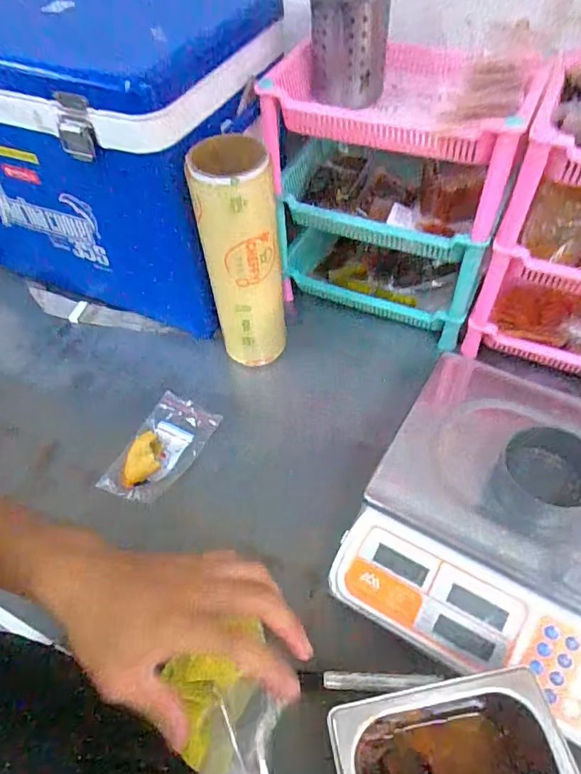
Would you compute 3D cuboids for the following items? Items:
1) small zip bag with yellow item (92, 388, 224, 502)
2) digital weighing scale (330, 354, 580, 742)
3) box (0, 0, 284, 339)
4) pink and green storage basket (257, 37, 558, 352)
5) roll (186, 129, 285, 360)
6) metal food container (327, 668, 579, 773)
[{"bbox_3d":[-0.175,0.081,0.667,0.095,0.032,0.160,20,57,17],"label":"small zip bag with yellow item"},{"bbox_3d":[0.252,0.141,0.514,0.320,0.097,0.313,24,58,20],"label":"digital weighing scale"},{"bbox_3d":[-0.286,-0.353,0.751,0.528,0.368,0.292,19,56,17],"label":"box"},{"bbox_3d":[0.131,-0.271,0.694,0.307,0.313,0.189,15,55,14],"label":"pink and green storage basket"},{"bbox_3d":[-0.058,-0.144,0.648,0.091,0.336,0.078,-4,53,0],"label":"roll"},{"bbox_3d":[0.128,0.314,0.407,0.175,0.089,0.109,-11,53,-5],"label":"metal food container"}]

